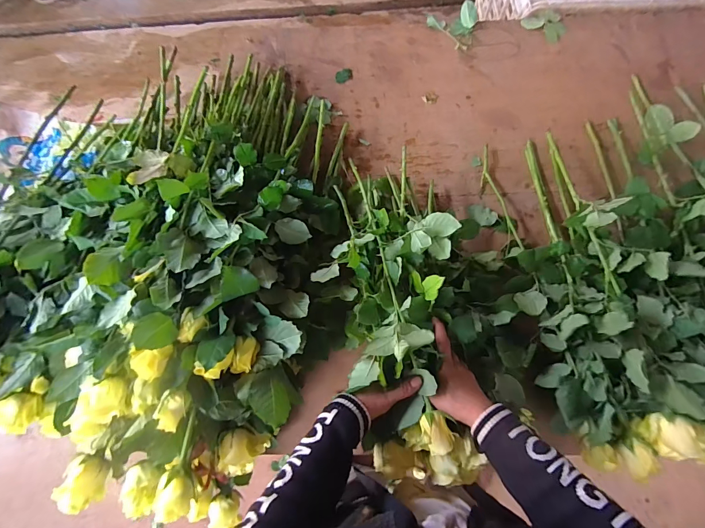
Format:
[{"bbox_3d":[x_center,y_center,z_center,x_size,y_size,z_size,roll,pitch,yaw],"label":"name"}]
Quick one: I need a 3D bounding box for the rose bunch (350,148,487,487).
[{"bbox_3d":[0.076,0.044,0.520,0.184,0.123,0.475,-4,65,0],"label":"rose bunch"}]

